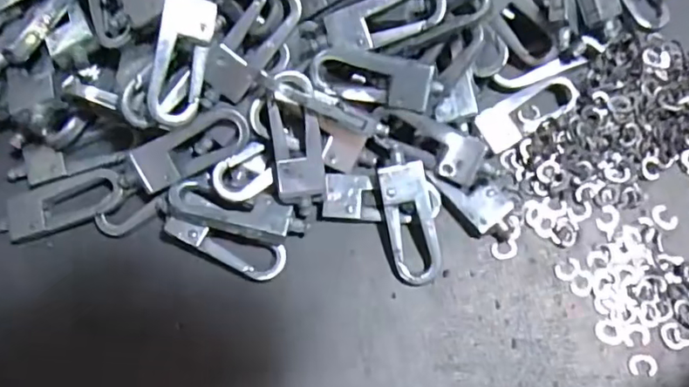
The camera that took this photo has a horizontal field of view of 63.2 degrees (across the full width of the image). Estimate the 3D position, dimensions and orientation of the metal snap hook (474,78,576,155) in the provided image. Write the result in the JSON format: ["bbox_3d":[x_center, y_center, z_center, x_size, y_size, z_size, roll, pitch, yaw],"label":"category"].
[{"bbox_3d":[0.062,-0.028,0.188,0.036,0.004,0.015,-32,78,-8],"label":"metal snap hook"}]

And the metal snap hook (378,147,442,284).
[{"bbox_3d":[0.022,0.007,0.178,0.018,0.006,0.042,-10,88,-3],"label":"metal snap hook"}]

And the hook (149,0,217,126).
[{"bbox_3d":[-0.048,-0.039,0.164,0.015,0.004,0.037,10,93,-26],"label":"hook"}]

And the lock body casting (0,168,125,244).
[{"bbox_3d":[-0.092,0.003,0.180,0.042,0.006,0.016,-18,76,-5],"label":"lock body casting"}]

